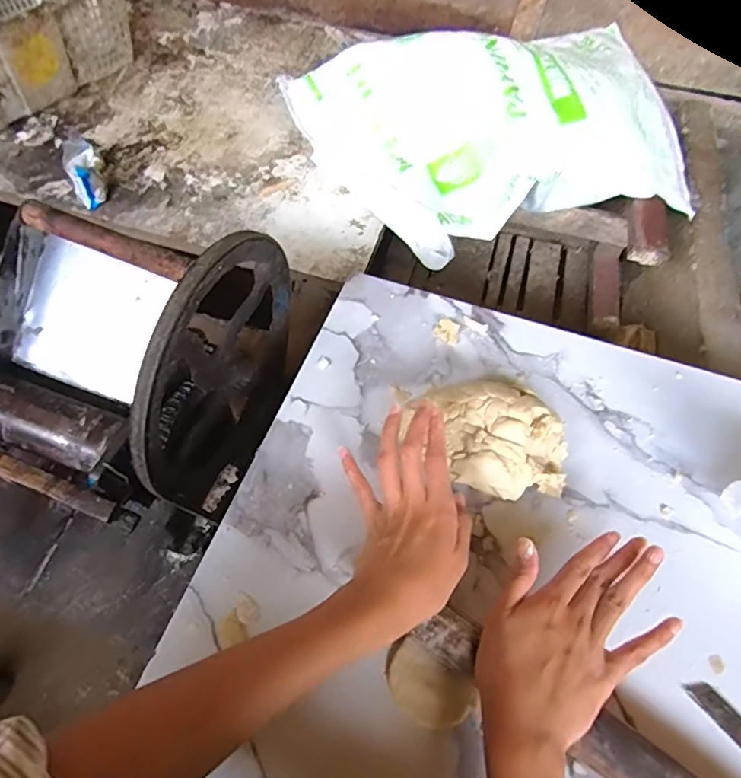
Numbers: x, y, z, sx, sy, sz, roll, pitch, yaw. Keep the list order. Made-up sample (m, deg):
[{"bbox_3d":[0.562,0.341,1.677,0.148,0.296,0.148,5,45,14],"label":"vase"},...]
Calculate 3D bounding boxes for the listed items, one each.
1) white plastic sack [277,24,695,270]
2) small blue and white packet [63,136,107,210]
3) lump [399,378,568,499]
[{"bbox_3d":[0.224,-0.451,0.924,0.655,0.198,0.399,-14,62,-14],"label":"white plastic sack"},{"bbox_3d":[-0.494,-0.377,0.911,0.059,0.060,0.134,-24,64,-19],"label":"small blue and white packet"},{"bbox_3d":[0.104,0.044,0.449,0.134,0.057,0.105,39,63,19],"label":"lump"}]

